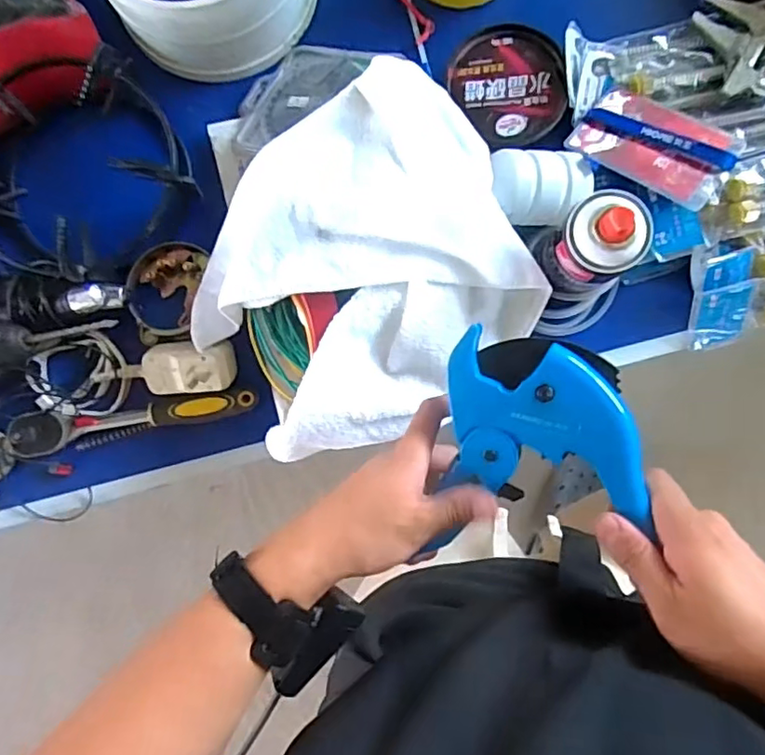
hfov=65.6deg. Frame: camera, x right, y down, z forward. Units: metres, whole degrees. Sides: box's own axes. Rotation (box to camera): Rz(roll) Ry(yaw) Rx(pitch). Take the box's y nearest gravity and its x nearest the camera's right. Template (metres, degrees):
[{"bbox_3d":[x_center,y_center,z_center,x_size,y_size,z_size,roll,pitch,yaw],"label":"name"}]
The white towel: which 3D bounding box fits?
[{"bbox_3d":[-0.018,-0.081,0.515,0.291,0.092,0.267,-35,88,-1],"label":"white towel"}]

